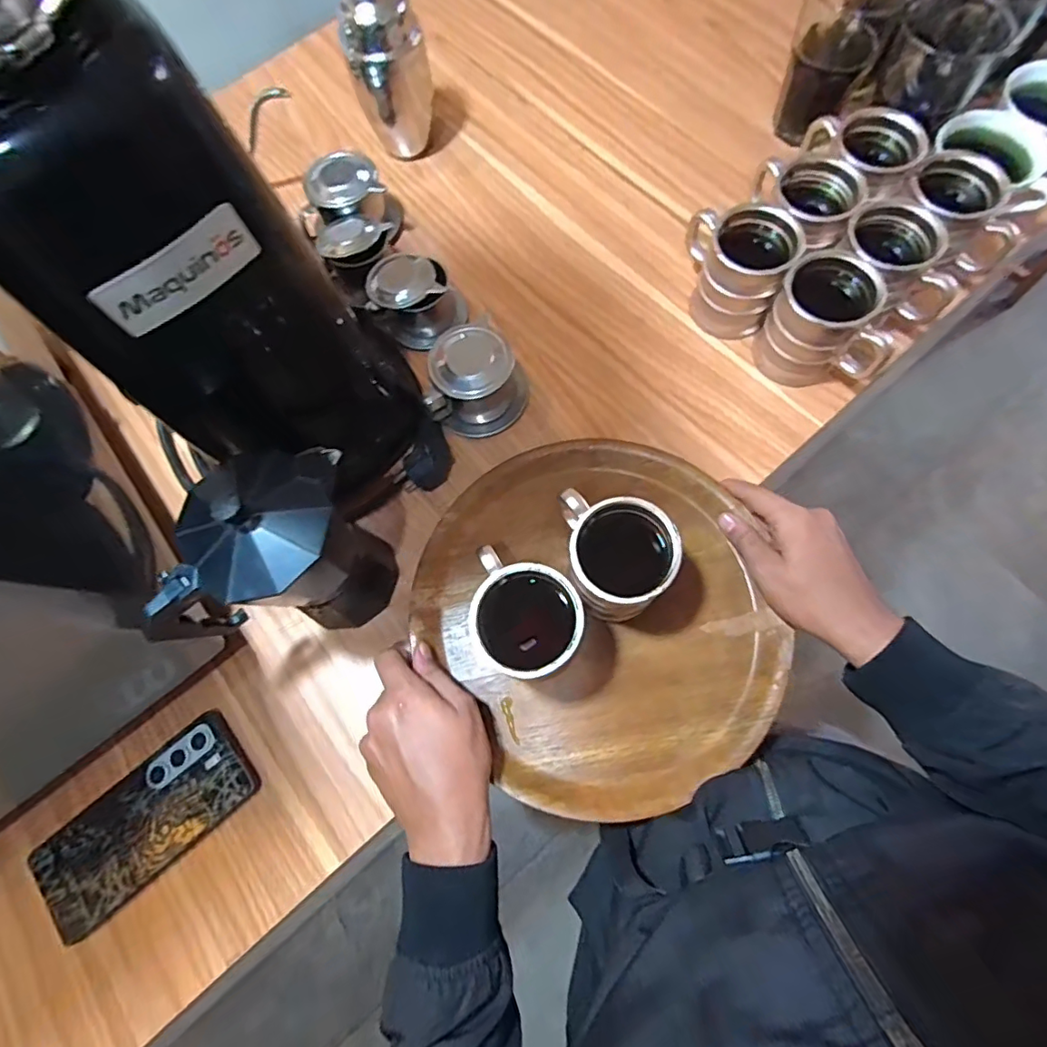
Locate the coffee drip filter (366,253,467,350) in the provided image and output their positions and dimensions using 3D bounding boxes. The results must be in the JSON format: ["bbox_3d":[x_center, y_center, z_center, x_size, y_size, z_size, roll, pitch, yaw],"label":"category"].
[{"bbox_3d":[-0.105,-0.220,0.528,0.078,0.054,0.076,-1,72,3],"label":"coffee drip filter"}]

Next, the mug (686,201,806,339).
[{"bbox_3d":[0.188,-0.230,0.497,0.095,0.091,0.076,19,74,10],"label":"mug"}]

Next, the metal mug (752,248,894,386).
[{"bbox_3d":[0.262,-0.171,0.472,0.099,0.088,0.073,28,76,12],"label":"metal mug"}]

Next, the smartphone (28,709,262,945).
[{"bbox_3d":[-0.289,0.228,0.418,0.162,0.010,0.077,-41,74,-9],"label":"smartphone"}]

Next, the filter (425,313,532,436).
[{"bbox_3d":[-0.042,-0.125,0.486,0.088,0.069,0.069,1,72,4],"label":"filter"}]

